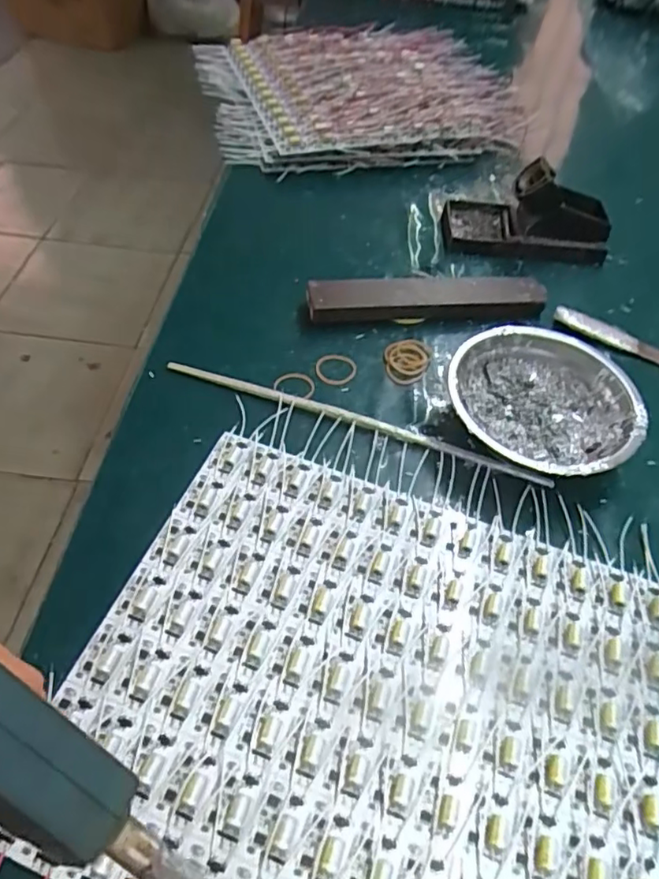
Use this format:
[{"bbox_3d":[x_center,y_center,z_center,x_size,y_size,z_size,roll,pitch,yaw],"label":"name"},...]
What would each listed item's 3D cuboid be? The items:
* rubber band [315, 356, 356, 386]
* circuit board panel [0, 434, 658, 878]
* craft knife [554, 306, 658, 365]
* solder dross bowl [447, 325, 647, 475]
[{"bbox_3d":[0.004,-0.054,0.438,0.029,0.005,0.029,2,53,-3],"label":"rubber band"},{"bbox_3d":[0.021,0.131,0.297,0.285,0.009,0.237,18,54,10],"label":"circuit board panel"},{"bbox_3d":[0.235,-0.081,0.476,0.104,0.007,0.023,28,56,8],"label":"craft knife"},{"bbox_3d":[0.144,-0.021,0.402,0.123,0.040,0.123,2,53,-3],"label":"solder dross bowl"}]

